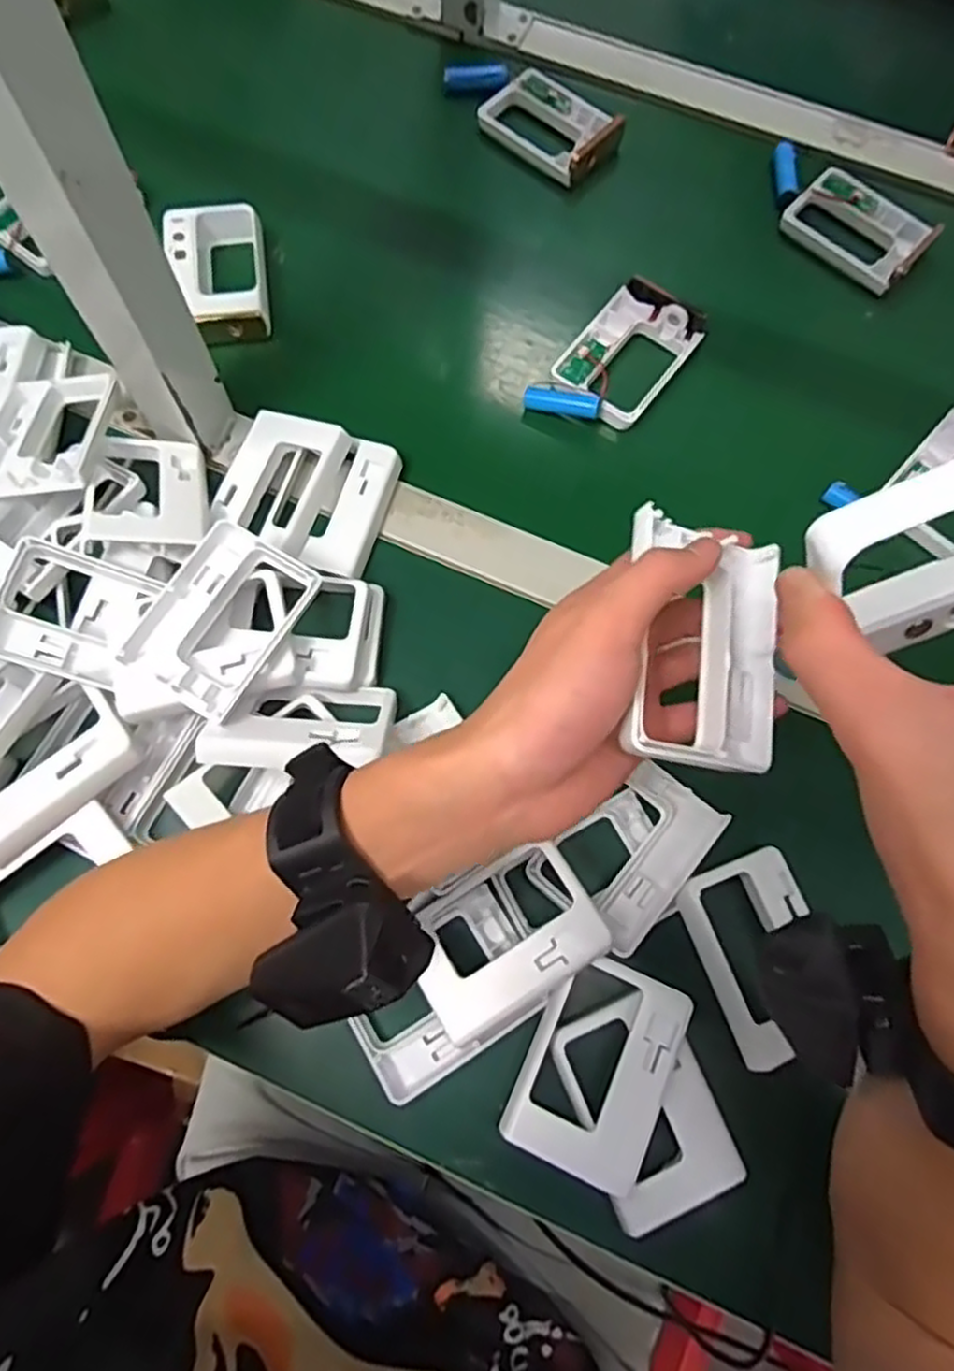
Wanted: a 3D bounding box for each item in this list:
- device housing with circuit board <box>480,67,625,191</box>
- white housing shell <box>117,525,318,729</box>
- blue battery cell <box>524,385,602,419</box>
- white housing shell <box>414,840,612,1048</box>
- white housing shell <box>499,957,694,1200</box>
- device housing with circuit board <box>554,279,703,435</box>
[{"bbox_3d":[0.057,-0.434,0.553,0.101,0.020,0.074,40,75,10],"label":"device housing with circuit board"},{"bbox_3d":[-0.131,-0.035,0.379,0.065,0.019,0.094,30,75,6],"label":"white housing shell"},{"bbox_3d":[0.056,-0.187,0.481,0.050,0.015,0.018,14,72,2],"label":"blue battery cell"},{"bbox_3d":[0.012,0.128,0.361,0.100,0.015,0.066,-36,74,11],"label":"white housing shell"},{"bbox_3d":[0.059,0.182,0.346,0.065,0.009,0.094,25,74,5],"label":"white housing shell"},{"bbox_3d":[0.102,-0.225,0.495,0.070,0.025,0.101,34,74,8],"label":"device housing with circuit board"}]

